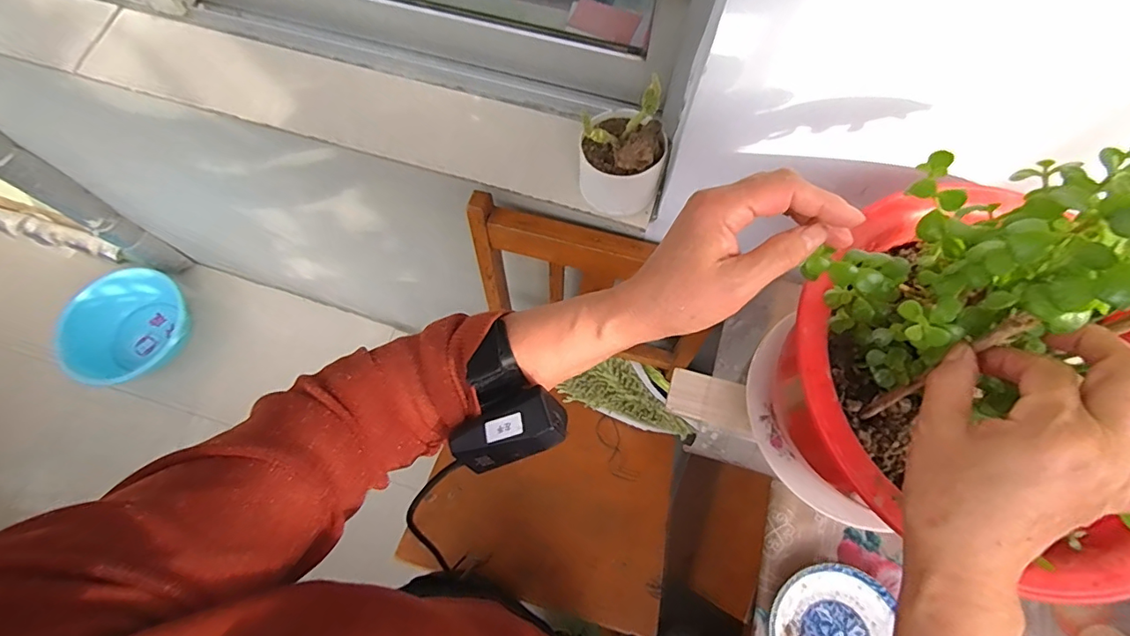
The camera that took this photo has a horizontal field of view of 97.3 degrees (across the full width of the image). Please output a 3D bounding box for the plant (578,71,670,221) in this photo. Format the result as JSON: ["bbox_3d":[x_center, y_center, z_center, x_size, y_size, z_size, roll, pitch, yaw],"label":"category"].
[{"bbox_3d":[0.062,-0.176,0.534,0.093,0.166,0.075,20,71,8],"label":"plant"}]

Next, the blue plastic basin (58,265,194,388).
[{"bbox_3d":[-1.203,0.038,1.395,0.305,0.156,0.329,0,69,1],"label":"blue plastic basin"}]

